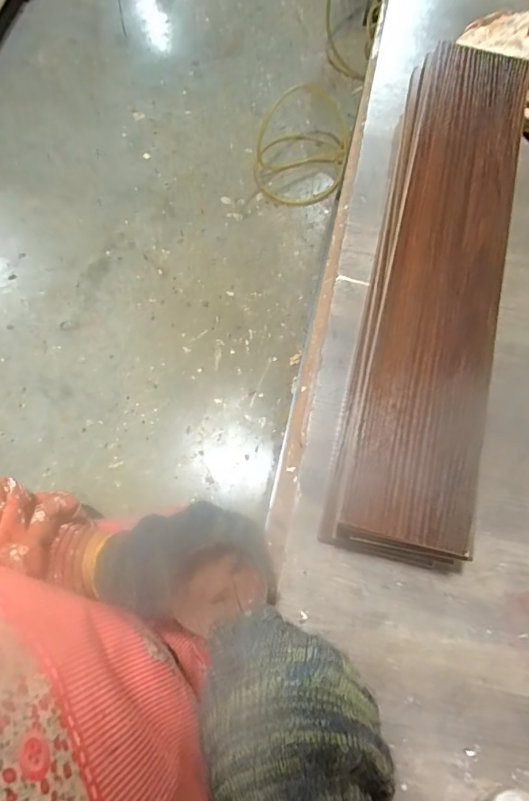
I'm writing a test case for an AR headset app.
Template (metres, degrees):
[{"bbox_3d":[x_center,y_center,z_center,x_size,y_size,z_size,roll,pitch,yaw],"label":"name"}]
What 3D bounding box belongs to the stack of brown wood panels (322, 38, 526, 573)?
[{"bbox_3d":[0.143,-0.102,0.390,0.106,0.065,0.465,14,74,-2],"label":"stack of brown wood panels"}]

